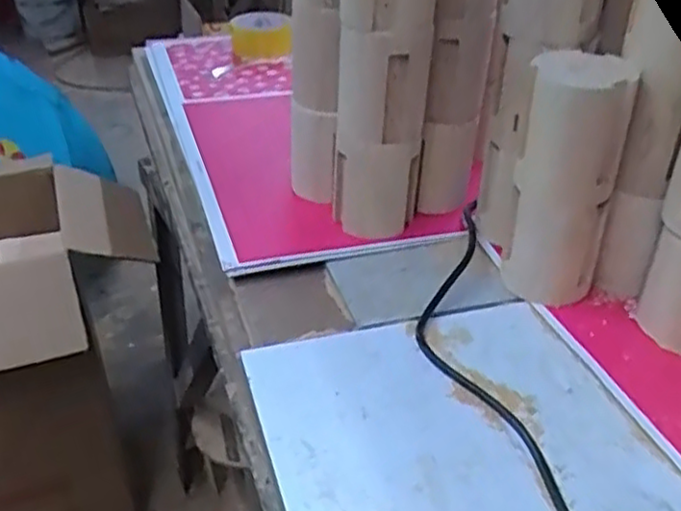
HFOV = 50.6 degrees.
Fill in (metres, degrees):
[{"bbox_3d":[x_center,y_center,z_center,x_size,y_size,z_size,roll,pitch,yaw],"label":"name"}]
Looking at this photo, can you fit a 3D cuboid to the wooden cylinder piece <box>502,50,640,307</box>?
[{"bbox_3d":[0.187,-0.061,0.605,0.081,0.199,0.070,17,36,22],"label":"wooden cylinder piece"}]

